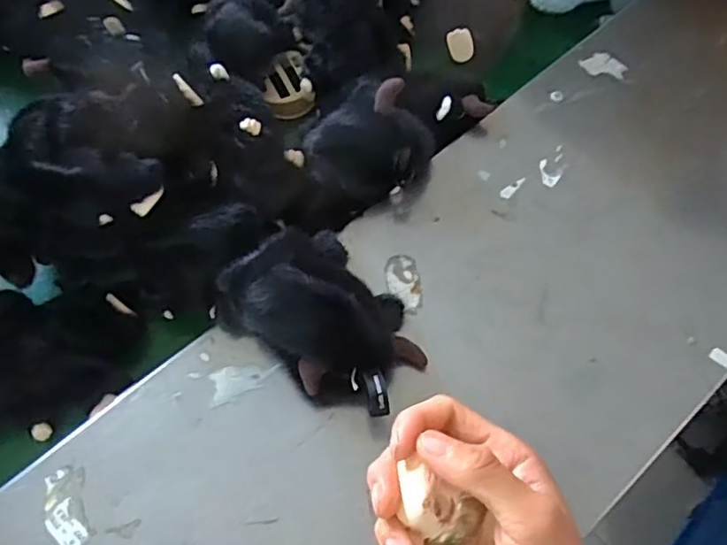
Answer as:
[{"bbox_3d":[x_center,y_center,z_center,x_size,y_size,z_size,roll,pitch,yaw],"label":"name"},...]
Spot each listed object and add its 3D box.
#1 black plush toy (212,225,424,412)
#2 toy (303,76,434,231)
[{"bbox_3d":[-0.021,0.025,0.373,0.125,0.050,0.088,38,70,18],"label":"black plush toy"},{"bbox_3d":[0.001,-0.090,0.426,0.090,0.061,0.073,-26,66,-11],"label":"toy"}]

